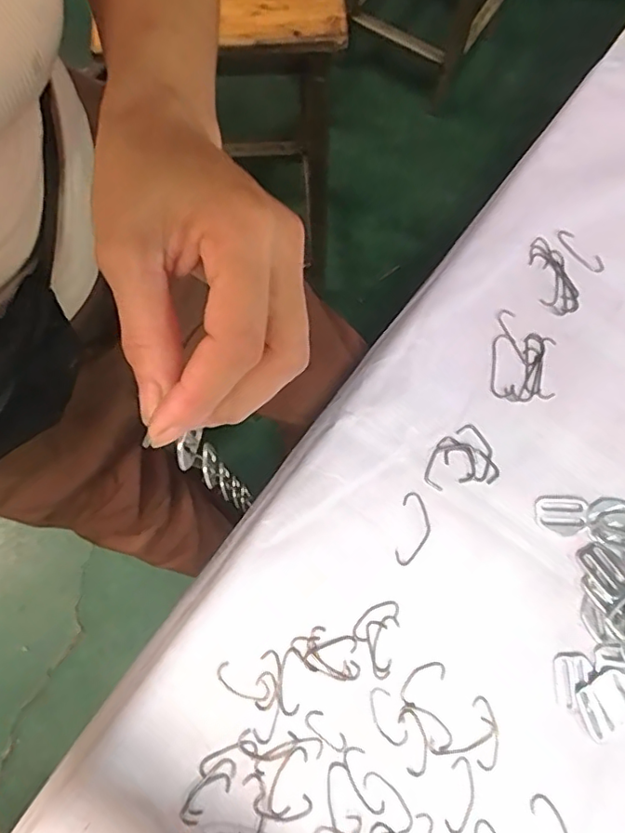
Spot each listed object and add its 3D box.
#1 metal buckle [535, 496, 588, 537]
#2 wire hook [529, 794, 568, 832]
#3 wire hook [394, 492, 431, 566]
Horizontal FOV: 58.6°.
[{"bbox_3d":[0.159,0.064,0.355,0.032,0.004,0.023,5,75,2],"label":"metal buckle"},{"bbox_3d":[0.135,0.232,0.311,0.015,0.004,0.037,-20,76,-5],"label":"wire hook"},{"bbox_3d":[0.065,0.071,0.351,0.020,0.004,0.046,11,75,4],"label":"wire hook"}]

